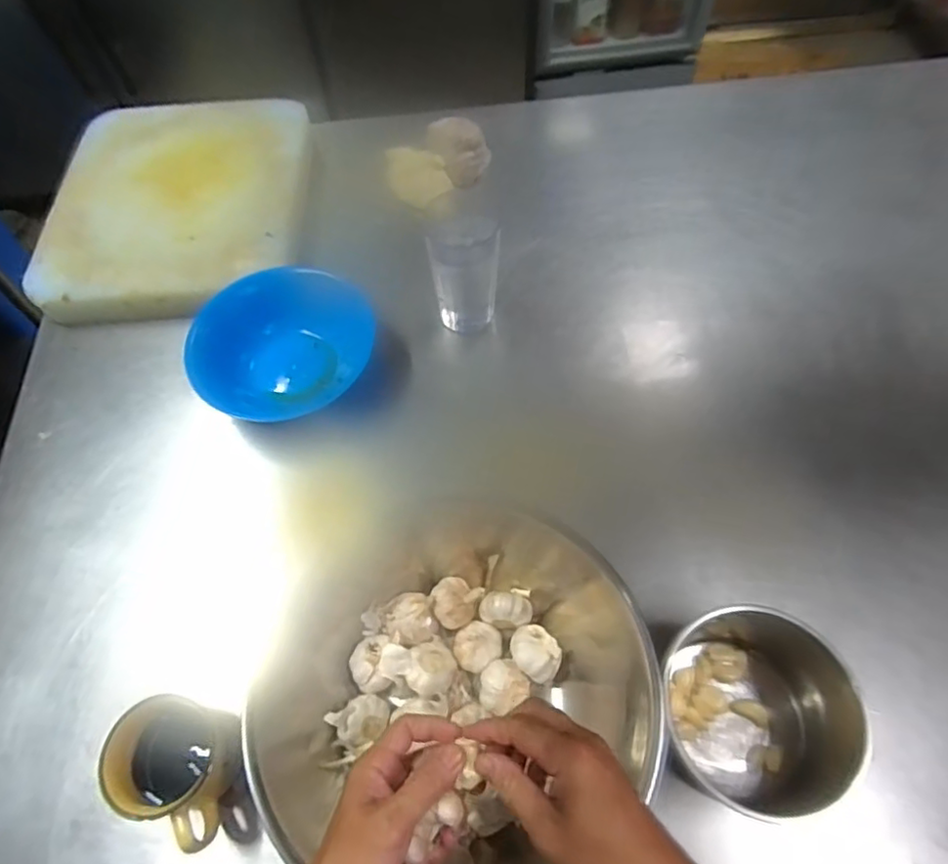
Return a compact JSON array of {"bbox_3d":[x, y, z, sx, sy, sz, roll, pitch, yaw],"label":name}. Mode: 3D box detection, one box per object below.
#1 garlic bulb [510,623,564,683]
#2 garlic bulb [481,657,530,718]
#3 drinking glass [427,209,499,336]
[{"bbox_3d":[0.058,0.210,0.574,0.041,0.041,0.050,-28,64,-12],"label":"garlic bulb"},{"bbox_3d":[0.024,0.232,0.557,0.045,0.034,0.041,-1,60,1],"label":"garlic bulb"},{"bbox_3d":[-0.009,-0.182,0.746,0.078,0.156,0.073,-1,62,2],"label":"drinking glass"}]

